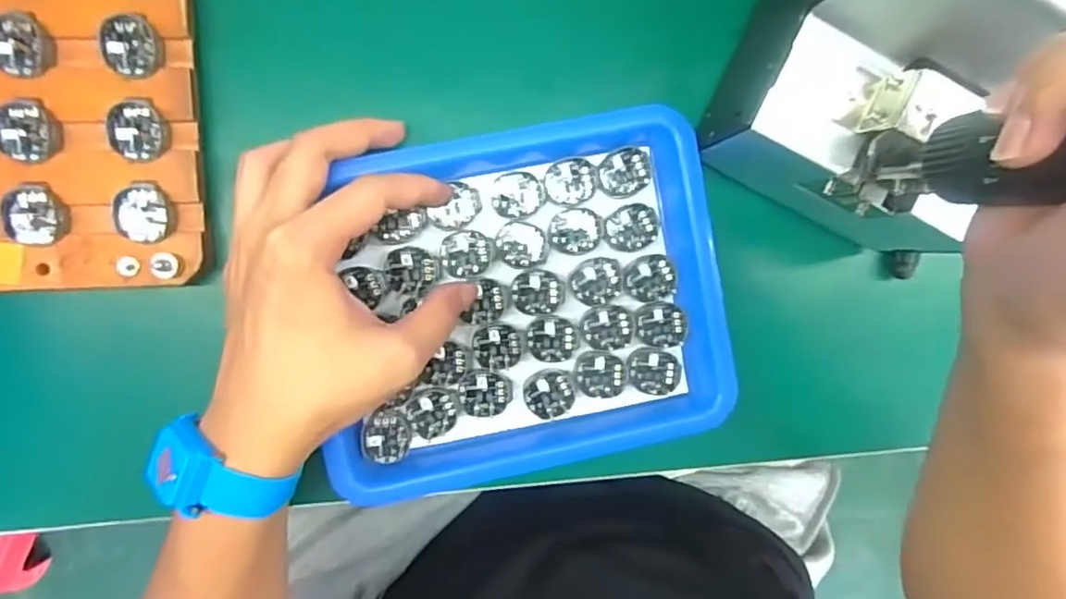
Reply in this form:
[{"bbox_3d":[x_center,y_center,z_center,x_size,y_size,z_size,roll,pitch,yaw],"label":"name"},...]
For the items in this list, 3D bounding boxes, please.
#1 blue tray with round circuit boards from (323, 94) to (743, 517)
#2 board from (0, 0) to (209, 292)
[{"bbox_3d":[-0.006,0.002,0.313,0.205,0.024,0.175,-13,93,-4],"label":"blue tray with round circuit boards"},{"bbox_3d":[-0.238,-0.101,0.284,0.144,0.023,0.190,-1,92,-4],"label":"board"}]

